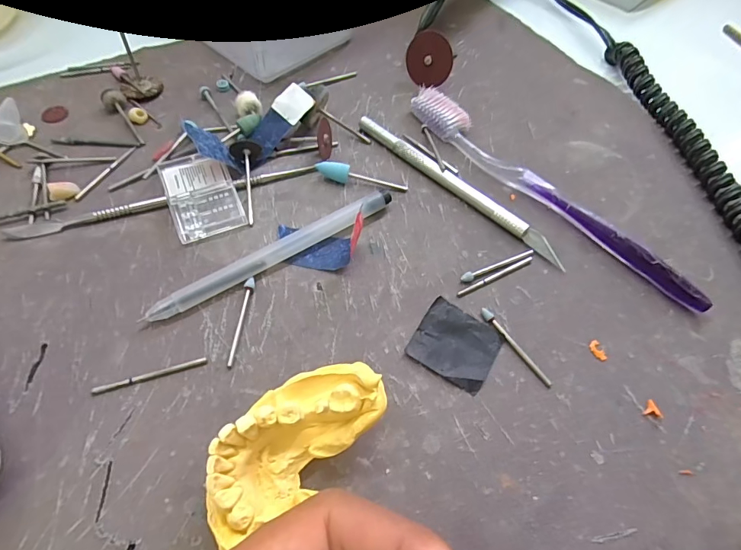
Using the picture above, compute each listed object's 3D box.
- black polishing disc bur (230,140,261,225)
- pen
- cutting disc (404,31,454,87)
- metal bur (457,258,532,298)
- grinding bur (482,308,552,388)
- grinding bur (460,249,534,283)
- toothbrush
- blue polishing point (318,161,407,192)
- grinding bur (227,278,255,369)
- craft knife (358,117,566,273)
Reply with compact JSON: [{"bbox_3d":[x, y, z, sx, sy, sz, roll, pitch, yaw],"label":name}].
[{"bbox_3d":[-0.062,-0.050,0.223,0.015,0.013,0.046,-11,60,-10],"label":"black polishing disc bur"},{"bbox_3d":[-0.043,-0.011,0.204,0.123,0.010,0.009,-30,65,-19],"label":"pen"},{"bbox_3d":[0.036,-0.136,0.272,0.030,0.031,0.004,2,26,31],"label":"cutting disc"},{"bbox_3d":[0.060,0.000,0.207,0.044,0.004,0.004,-24,63,-17],"label":"metal bur"},{"bbox_3d":[0.063,0.031,0.189,0.004,0.004,0.042,-31,66,-20],"label":"grinding bur"},{"bbox_3d":[0.062,-0.005,0.210,0.041,0.004,0.004,-20,62,-15],"label":"grinding bur"},{"bbox_3d":[0.089,-0.045,0.231,0.018,0.013,0.183,-35,67,-22],"label":"toothbrush"},{"bbox_3d":[-0.005,-0.052,0.231,0.049,0.010,0.008,11,59,3],"label":"blue polishing point"},{"bbox_3d":[-0.056,0.020,0.188,0.004,0.004,0.041,5,59,0],"label":"grinding bur"},{"bbox_3d":[0.045,-0.048,0.233,0.135,0.009,0.008,40,65,19],"label":"craft knife"}]

